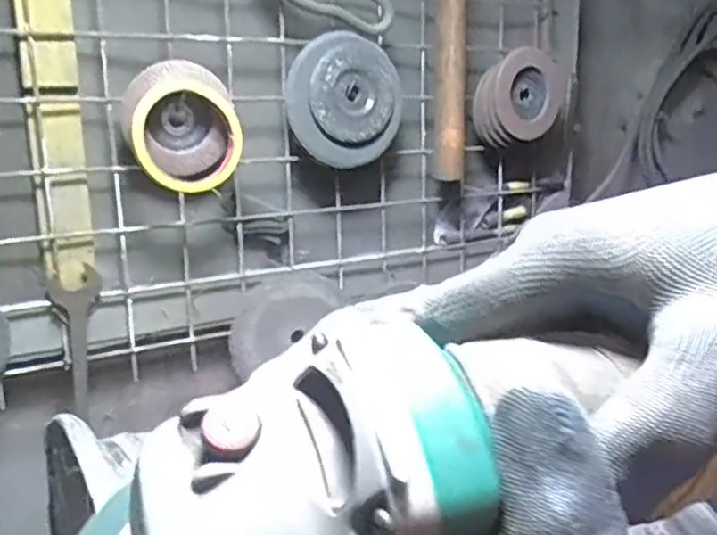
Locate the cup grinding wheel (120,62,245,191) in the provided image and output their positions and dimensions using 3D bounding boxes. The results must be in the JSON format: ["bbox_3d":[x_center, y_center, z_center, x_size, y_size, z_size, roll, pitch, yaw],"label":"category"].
[{"bbox_3d":[-0.152,-0.121,0.601,0.096,0.100,0.044,-9,15,-32],"label":"cup grinding wheel"}]

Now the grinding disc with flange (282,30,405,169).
[{"bbox_3d":[-0.010,-0.162,0.673,0.119,0.121,0.020,9,7,-28],"label":"grinding disc with flange"}]

